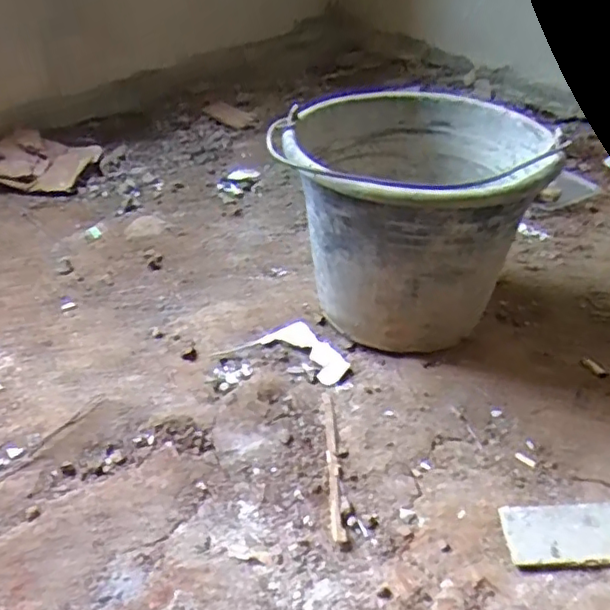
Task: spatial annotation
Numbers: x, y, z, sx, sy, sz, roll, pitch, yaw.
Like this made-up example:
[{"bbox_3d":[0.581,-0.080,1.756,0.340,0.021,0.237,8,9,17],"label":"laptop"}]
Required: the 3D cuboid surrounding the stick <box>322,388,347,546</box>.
[{"bbox_3d":[0.031,0.176,0.689,0.012,0.007,0.195,-4,38,0],"label":"stick"}]

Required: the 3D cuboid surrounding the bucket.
[{"bbox_3d":[0.142,-0.115,0.825,0.309,0.280,0.325,-2,38,2],"label":"bucket"}]

